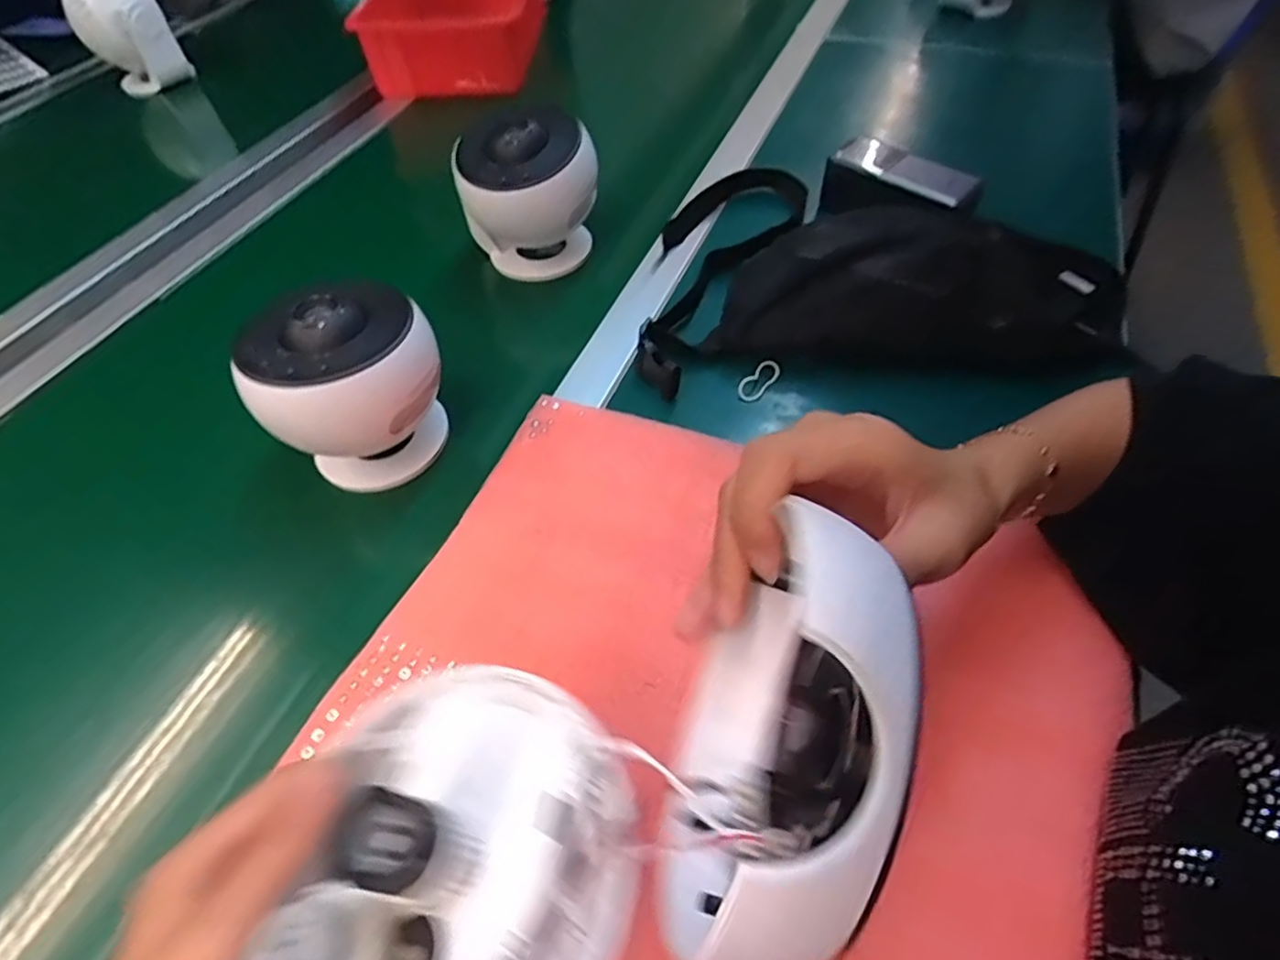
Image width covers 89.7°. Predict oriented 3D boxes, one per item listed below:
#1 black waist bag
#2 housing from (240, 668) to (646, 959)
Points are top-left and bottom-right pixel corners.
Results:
[{"bbox_3d":[0.176,-0.160,0.498,0.350,0.081,0.169,0,53,4],"label":"black waist bag"},{"bbox_3d":[-0.051,0.110,0.190,0.097,0.044,0.115,-2,53,2],"label":"housing"}]

